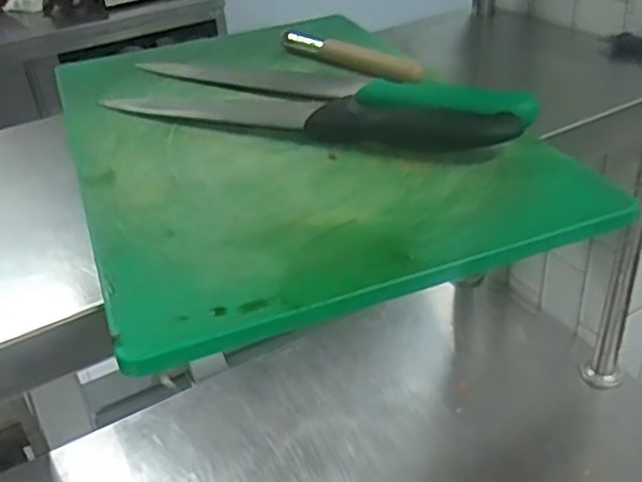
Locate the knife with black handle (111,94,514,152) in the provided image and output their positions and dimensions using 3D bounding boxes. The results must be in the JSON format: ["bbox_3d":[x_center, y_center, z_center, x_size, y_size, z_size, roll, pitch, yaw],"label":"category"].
[{"bbox_3d":[-0.019,-0.099,0.516,0.322,0.026,0.050,13,37,27],"label":"knife with black handle"}]

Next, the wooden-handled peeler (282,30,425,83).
[{"bbox_3d":[0.021,-0.166,0.617,0.160,0.019,0.020,24,43,38],"label":"wooden-handled peeler"}]

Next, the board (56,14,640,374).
[{"bbox_3d":[-0.032,-0.090,0.527,0.300,0.021,0.451,-15,34,-16],"label":"board"}]

